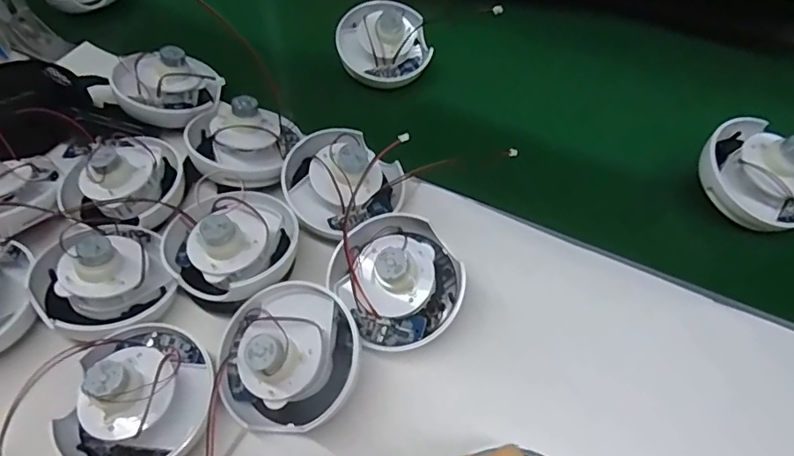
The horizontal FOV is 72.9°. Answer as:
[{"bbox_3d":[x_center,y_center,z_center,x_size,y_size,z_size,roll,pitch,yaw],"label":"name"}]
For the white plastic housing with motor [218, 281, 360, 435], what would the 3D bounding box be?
[{"bbox_3d":[-0.081,0.088,0.391,0.100,0.074,0.090,-24,56,-15],"label":"white plastic housing with motor"}]

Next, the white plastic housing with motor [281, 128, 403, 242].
[{"bbox_3d":[-0.050,-0.043,0.473,0.092,0.070,0.098,-1,53,1],"label":"white plastic housing with motor"}]

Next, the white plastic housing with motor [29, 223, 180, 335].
[{"bbox_3d":[-0.225,0.033,0.413,0.095,0.052,0.097,-1,53,1],"label":"white plastic housing with motor"}]

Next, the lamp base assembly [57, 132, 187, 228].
[{"bbox_3d":[-0.252,-0.054,0.472,0.110,0.043,0.105,-25,56,-15],"label":"lamp base assembly"}]

